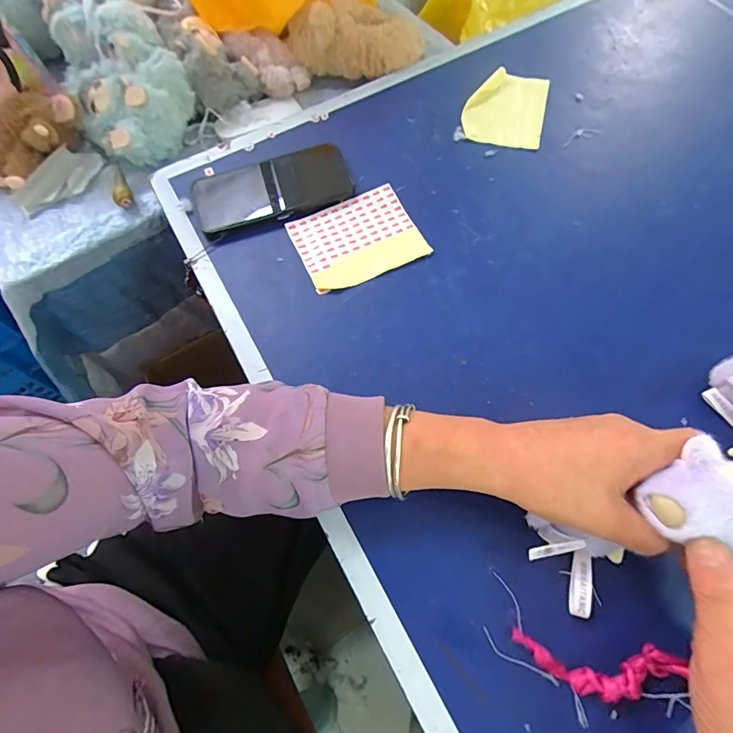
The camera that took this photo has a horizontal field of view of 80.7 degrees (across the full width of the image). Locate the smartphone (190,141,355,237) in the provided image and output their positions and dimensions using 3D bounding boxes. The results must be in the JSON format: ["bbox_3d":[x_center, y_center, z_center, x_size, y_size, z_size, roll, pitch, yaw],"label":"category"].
[{"bbox_3d":[-0.102,-0.191,0.469,0.167,0.018,0.083,-20,66,-6],"label":"smartphone"}]

